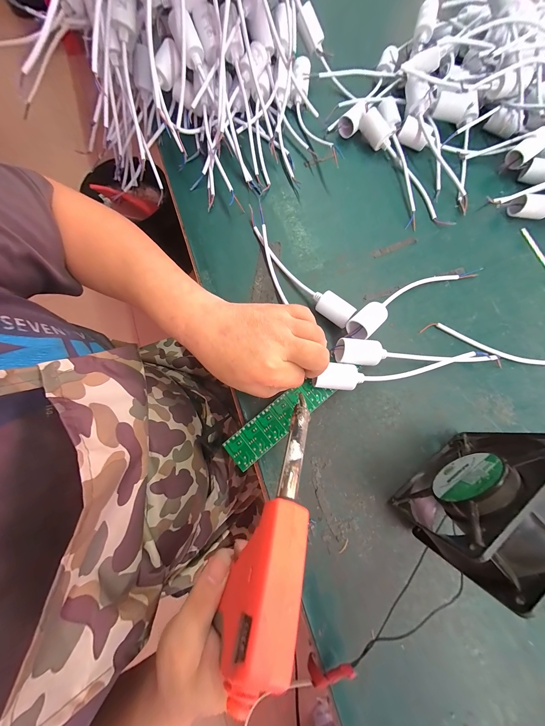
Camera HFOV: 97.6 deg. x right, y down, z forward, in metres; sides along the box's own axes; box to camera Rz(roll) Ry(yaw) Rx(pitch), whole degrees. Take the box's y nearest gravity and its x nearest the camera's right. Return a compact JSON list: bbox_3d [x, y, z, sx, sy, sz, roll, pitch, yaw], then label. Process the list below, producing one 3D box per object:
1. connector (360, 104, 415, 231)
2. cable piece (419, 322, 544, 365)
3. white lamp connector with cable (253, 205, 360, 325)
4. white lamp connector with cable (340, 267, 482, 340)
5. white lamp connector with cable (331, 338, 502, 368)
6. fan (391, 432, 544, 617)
[{"bbox_3d":[0.184,-0.286,0.346,0.049,0.032,0.185,-20,78,-5],"label":"connector"},{"bbox_3d":[0.293,-0.023,0.303,0.204,0.005,0.043,6,77,1],"label":"cable piece"},{"bbox_3d":[0.026,-0.123,0.305,0.026,0.030,0.200,-38,80,-8],"label":"white lamp connector with cable"},{"bbox_3d":[0.170,-0.081,0.293,0.220,0.040,0.032,-30,79,-7],"label":"white lamp connector with cable"},{"bbox_3d":[0.167,-0.007,0.276,0.192,0.041,0.027,1,77,0],"label":"white lamp connector with cable"},{"bbox_3d":[0.180,0.113,0.206,0.119,0.122,0.041,-38,80,-8],"label":"fan"}]

